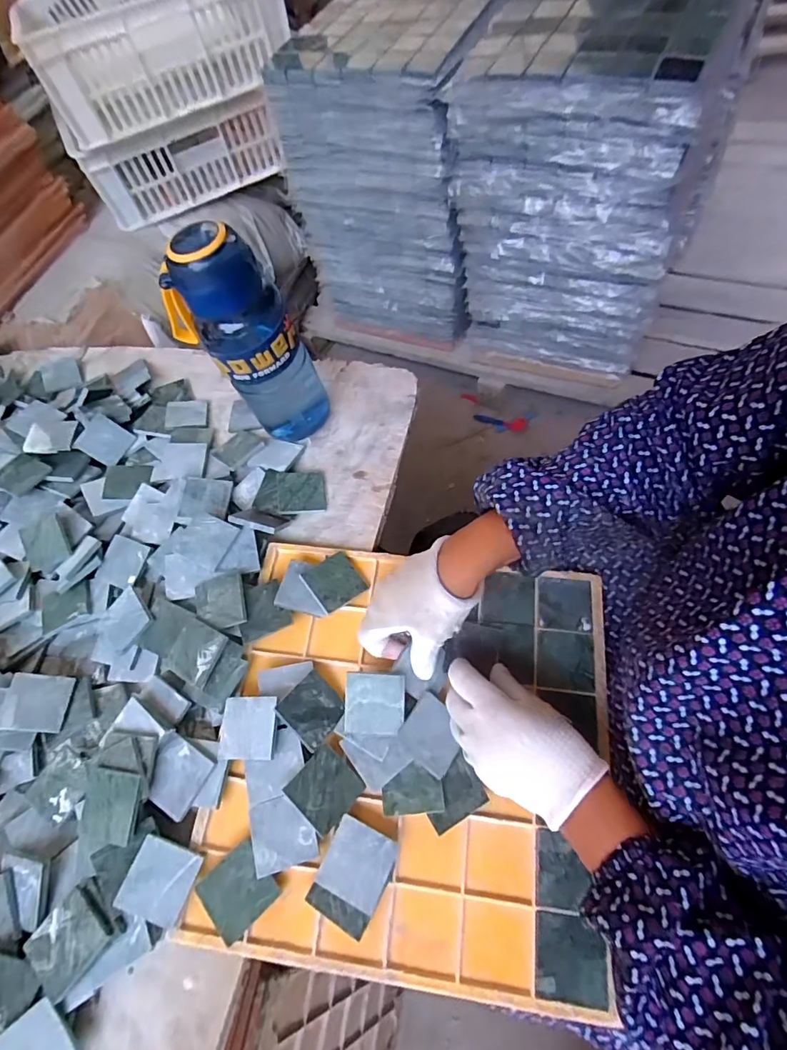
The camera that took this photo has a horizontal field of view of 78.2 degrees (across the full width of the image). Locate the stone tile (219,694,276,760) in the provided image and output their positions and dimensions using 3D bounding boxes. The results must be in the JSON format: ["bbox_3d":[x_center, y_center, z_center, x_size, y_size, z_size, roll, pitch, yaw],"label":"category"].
[{"bbox_3d":[-0.124,0.171,0.409,0.050,0.004,0.049,-7,69,13],"label":"stone tile"}]

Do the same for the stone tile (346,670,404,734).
[{"bbox_3d":[-0.016,0.150,0.407,0.049,0.004,0.052,2,93,8],"label":"stone tile"}]

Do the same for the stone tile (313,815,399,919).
[{"bbox_3d":[-0.028,0.263,0.377,0.049,0.004,0.051,23,66,12],"label":"stone tile"}]

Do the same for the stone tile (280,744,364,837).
[{"bbox_3d":[-0.056,0.212,0.391,0.048,0.004,0.048,45,58,11],"label":"stone tile"}]

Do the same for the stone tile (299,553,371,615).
[{"bbox_3d":[-0.058,0.054,0.471,0.051,0.005,0.049,-31,69,-29],"label":"stone tile"}]

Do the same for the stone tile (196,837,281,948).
[{"bbox_3d":[-0.119,0.281,0.373,0.049,0.009,0.046,-41,63,-11],"label":"stone tile"}]

